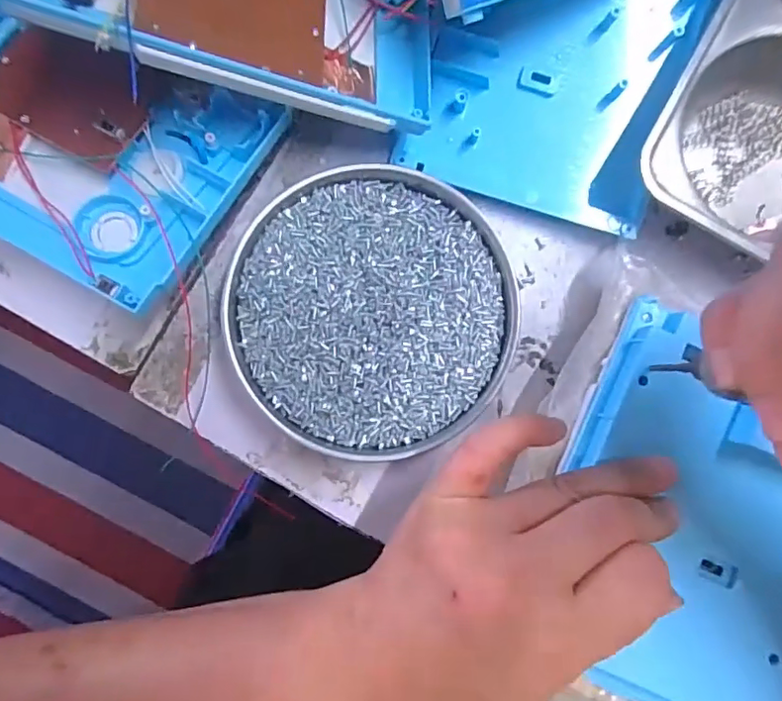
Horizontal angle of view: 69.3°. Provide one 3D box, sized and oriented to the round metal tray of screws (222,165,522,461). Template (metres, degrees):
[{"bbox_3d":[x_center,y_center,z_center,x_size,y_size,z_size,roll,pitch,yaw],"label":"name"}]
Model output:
[{"bbox_3d":[-0.008,-0.019,0.277,0.134,0.017,0.136,0,89,-1],"label":"round metal tray of screws"}]

